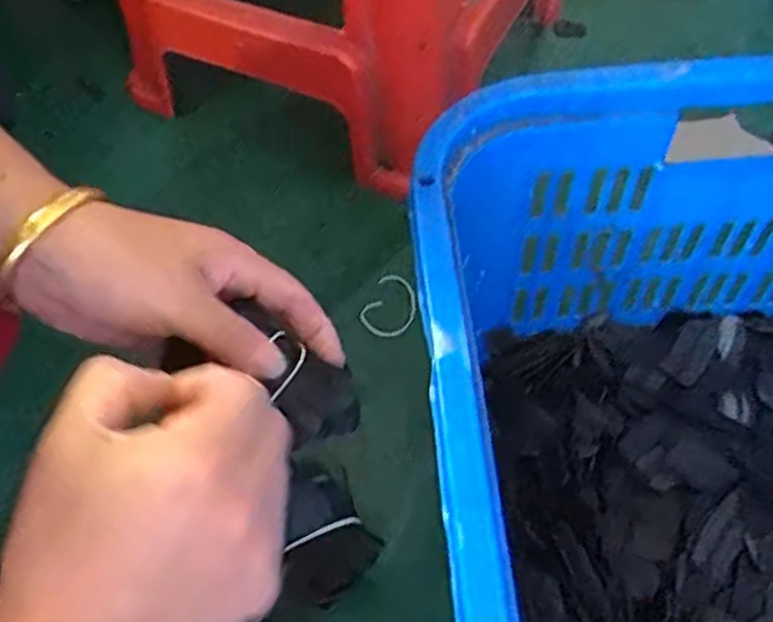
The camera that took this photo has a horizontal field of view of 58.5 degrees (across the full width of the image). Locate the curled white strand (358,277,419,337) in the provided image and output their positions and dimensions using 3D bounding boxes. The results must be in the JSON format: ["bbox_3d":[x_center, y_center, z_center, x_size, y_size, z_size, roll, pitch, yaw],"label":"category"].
[{"bbox_3d":[0.005,-0.005,0.628,0.048,0.007,0.066,9,51,18],"label":"curled white strand"}]

